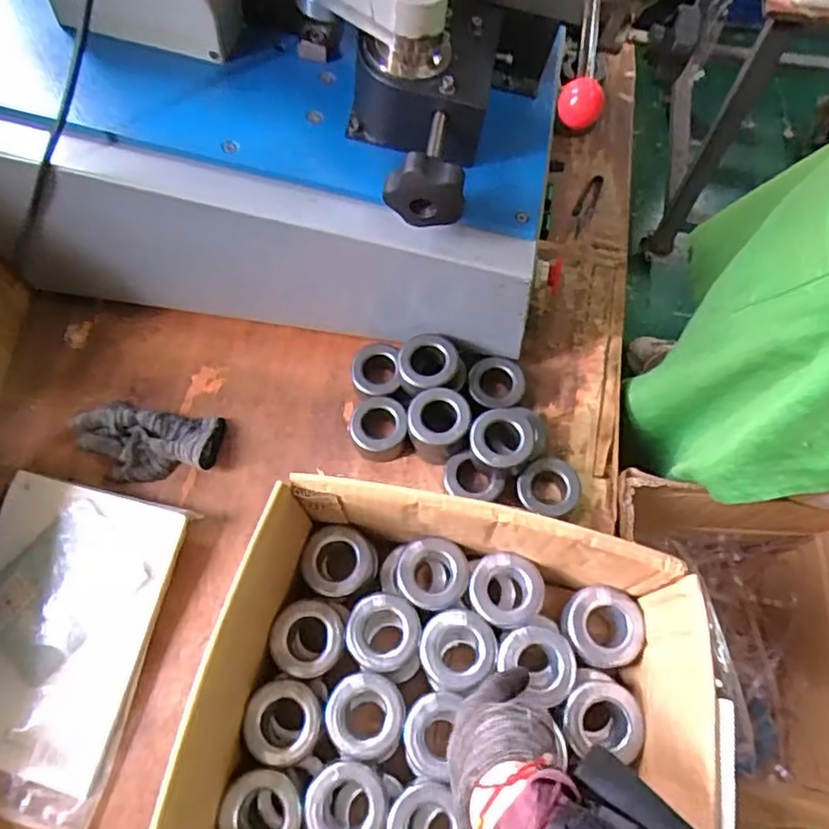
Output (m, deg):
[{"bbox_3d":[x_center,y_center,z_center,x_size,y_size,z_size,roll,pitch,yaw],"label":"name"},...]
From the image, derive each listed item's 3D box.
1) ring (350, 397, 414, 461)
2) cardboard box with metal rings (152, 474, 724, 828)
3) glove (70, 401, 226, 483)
[{"bbox_3d":[-0.037,0.016,0.655,0.059,0.043,0.058,0,67,1],"label":"ring"},{"bbox_3d":[0.024,0.252,0.474,0.316,0.181,0.324,11,67,5],"label":"cardboard box with metal rings"},{"bbox_3d":[-0.285,0.026,0.653,0.152,0.038,0.086,10,67,5],"label":"glove"}]

